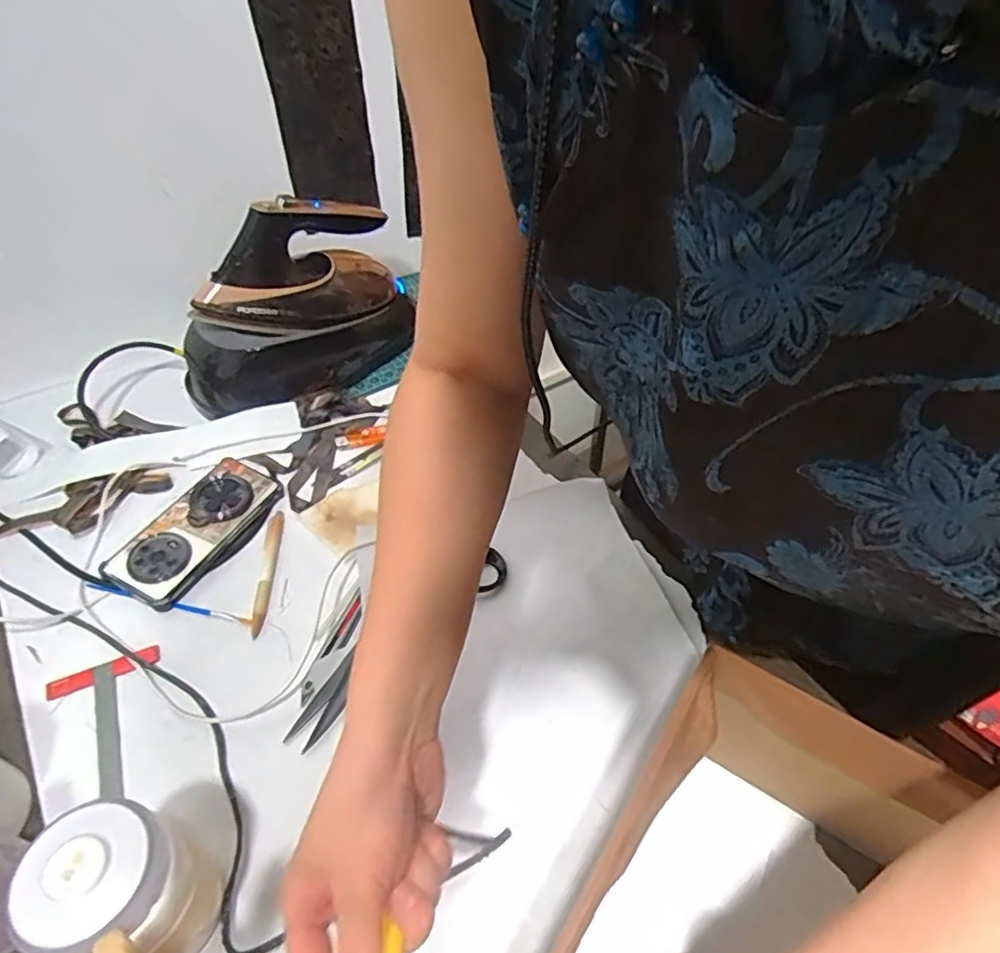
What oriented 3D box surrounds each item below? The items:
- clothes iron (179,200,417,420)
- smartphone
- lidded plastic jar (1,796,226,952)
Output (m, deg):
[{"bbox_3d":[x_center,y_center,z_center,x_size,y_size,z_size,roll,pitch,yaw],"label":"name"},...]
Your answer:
[{"bbox_3d":[-0.254,-0.222,0.795,0.318,0.185,0.146,-28,53,-24],"label":"clothes iron"},{"bbox_3d":[-0.310,0.052,0.646,0.087,0.021,0.171,21,51,19],"label":"smartphone"},{"bbox_3d":[-0.216,0.253,0.376,0.066,0.144,0.070,1,46,-1],"label":"lidded plastic jar"}]

